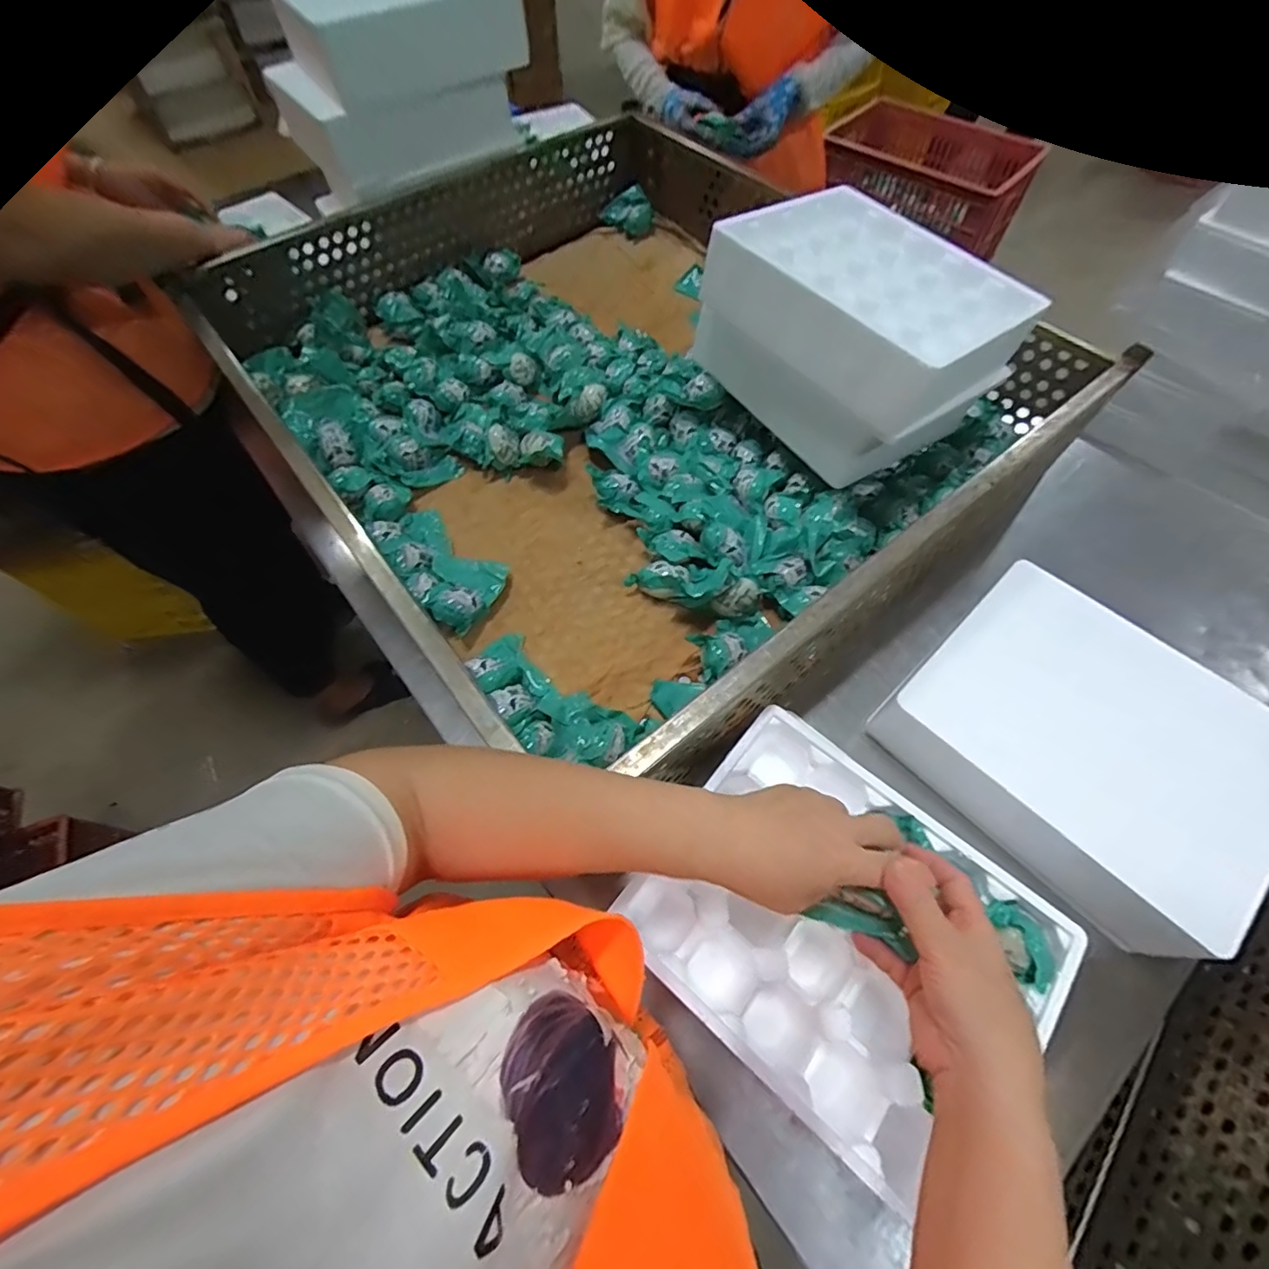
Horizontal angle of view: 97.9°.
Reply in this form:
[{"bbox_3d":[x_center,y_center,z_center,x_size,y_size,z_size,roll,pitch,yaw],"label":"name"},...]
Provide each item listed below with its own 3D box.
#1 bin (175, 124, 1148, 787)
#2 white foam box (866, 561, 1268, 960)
[{"bbox_3d":[-0.026,-0.327,0.713,0.792,0.161,0.849,-36,67,-18],"label":"bin"},{"bbox_3d":[0.409,0.105,0.522,0.242,0.107,0.280,-39,68,-19],"label":"white foam box"}]

